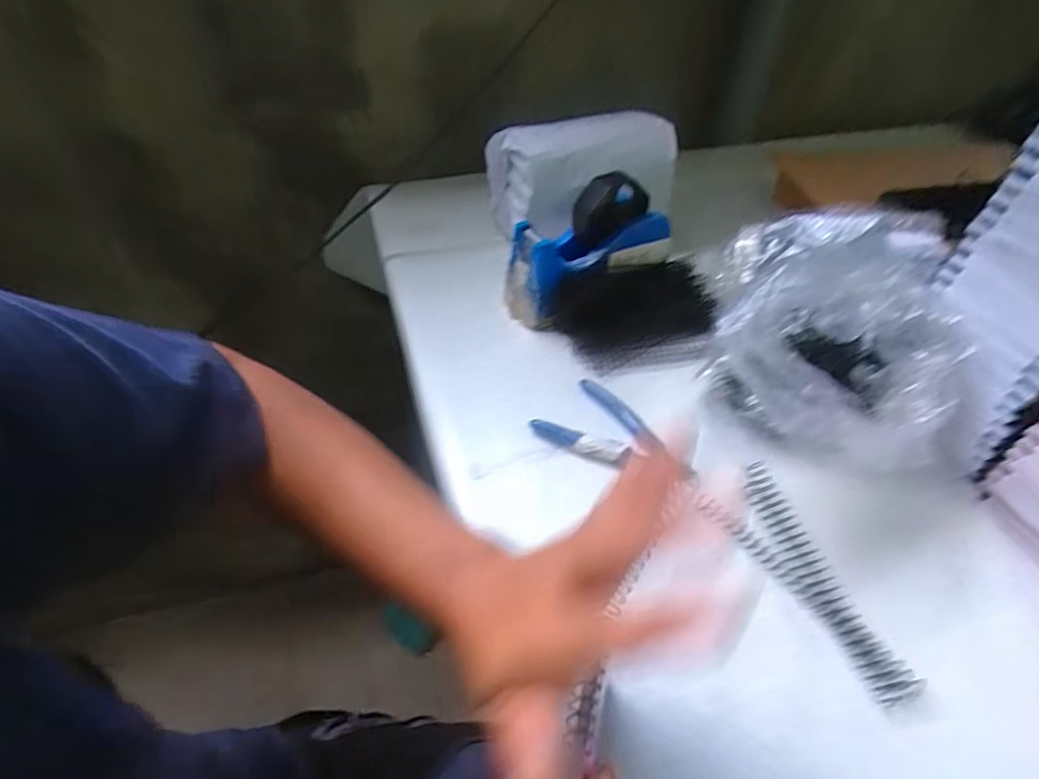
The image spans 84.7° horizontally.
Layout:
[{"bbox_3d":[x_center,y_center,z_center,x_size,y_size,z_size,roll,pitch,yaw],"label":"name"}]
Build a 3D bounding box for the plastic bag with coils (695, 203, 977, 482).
[{"bbox_3d":[0.233,-0.045,0.442,0.169,0.126,0.219,8,45,8],"label":"plastic bag with coils"}]

